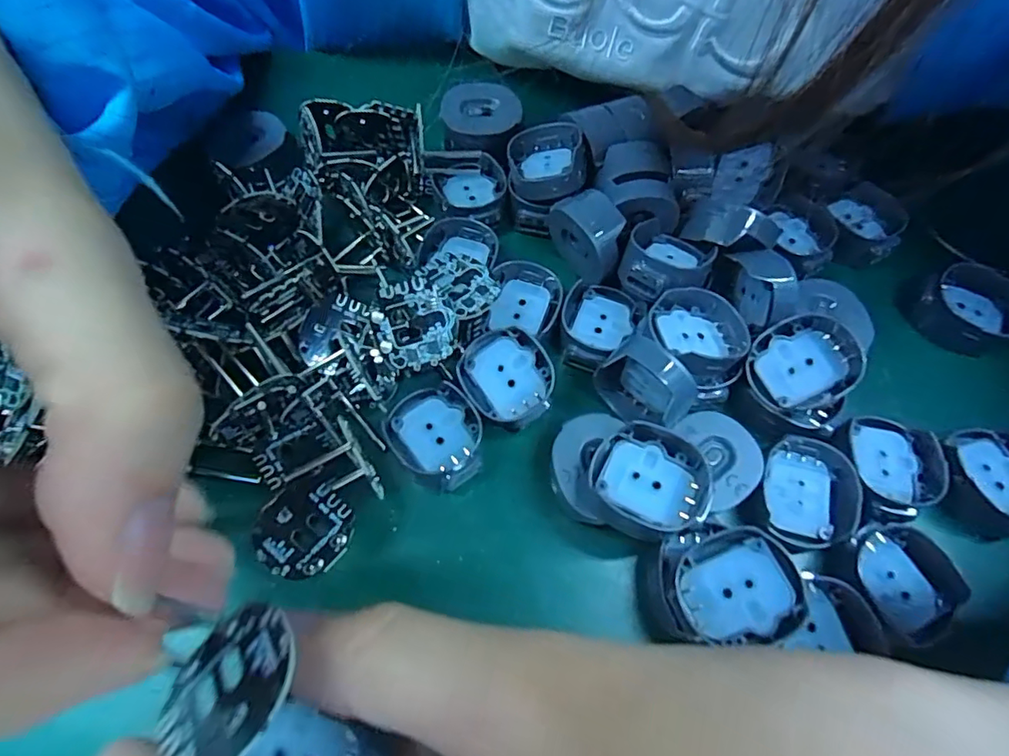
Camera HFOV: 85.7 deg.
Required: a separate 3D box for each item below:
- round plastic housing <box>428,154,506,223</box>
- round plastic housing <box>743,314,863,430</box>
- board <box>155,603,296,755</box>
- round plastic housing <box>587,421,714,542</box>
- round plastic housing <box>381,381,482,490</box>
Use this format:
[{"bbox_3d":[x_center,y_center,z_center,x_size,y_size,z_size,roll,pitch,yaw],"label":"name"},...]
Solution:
[{"bbox_3d":[-0.013,-0.068,0.192,0.026,0.008,0.025,10,64,4],"label":"round plastic housing"},{"bbox_3d":[0.083,-0.003,0.150,0.026,0.014,0.026,0,64,-1],"label":"round plastic housing"},{"bbox_3d":[-0.041,0.047,0.081,0.025,0.004,0.021,-46,44,-9],"label":"board"},{"bbox_3d":[0.036,0.026,0.135,0.027,0.010,0.027,18,65,8],"label":"round plastic housing"},{"bbox_3d":[-0.019,0.016,0.152,0.025,0.004,0.029,-39,71,-18],"label":"round plastic housing"}]

